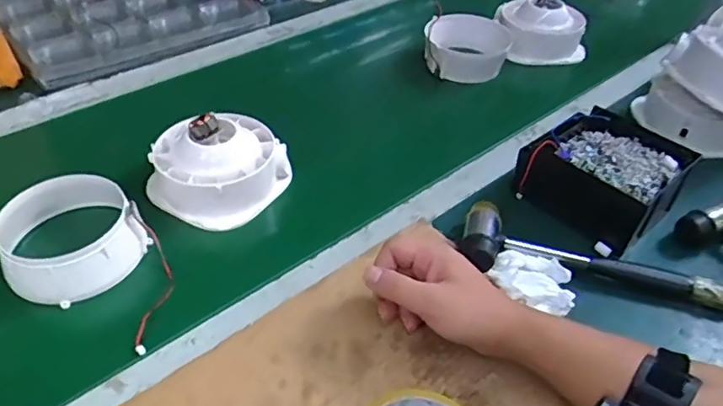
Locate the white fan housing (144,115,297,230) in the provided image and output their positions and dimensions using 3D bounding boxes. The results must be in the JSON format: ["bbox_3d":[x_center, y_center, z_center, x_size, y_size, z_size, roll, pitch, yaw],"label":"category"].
[{"bbox_3d":[-0.157,-0.052,0.594,0.127,0.071,0.127,23,47,20],"label":"white fan housing"}]

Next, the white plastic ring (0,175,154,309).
[{"bbox_3d":[-0.269,0.032,0.517,0.118,0.057,0.105,-22,49,-24],"label":"white plastic ring"}]

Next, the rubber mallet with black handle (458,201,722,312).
[{"bbox_3d":[0.221,0.053,0.520,0.248,0.033,0.077,9,44,6],"label":"rubber mallet with black handle"}]

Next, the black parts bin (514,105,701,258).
[{"bbox_3d":[0.254,-0.030,0.586,0.140,0.066,0.138,-33,54,-31],"label":"black parts bin"}]

